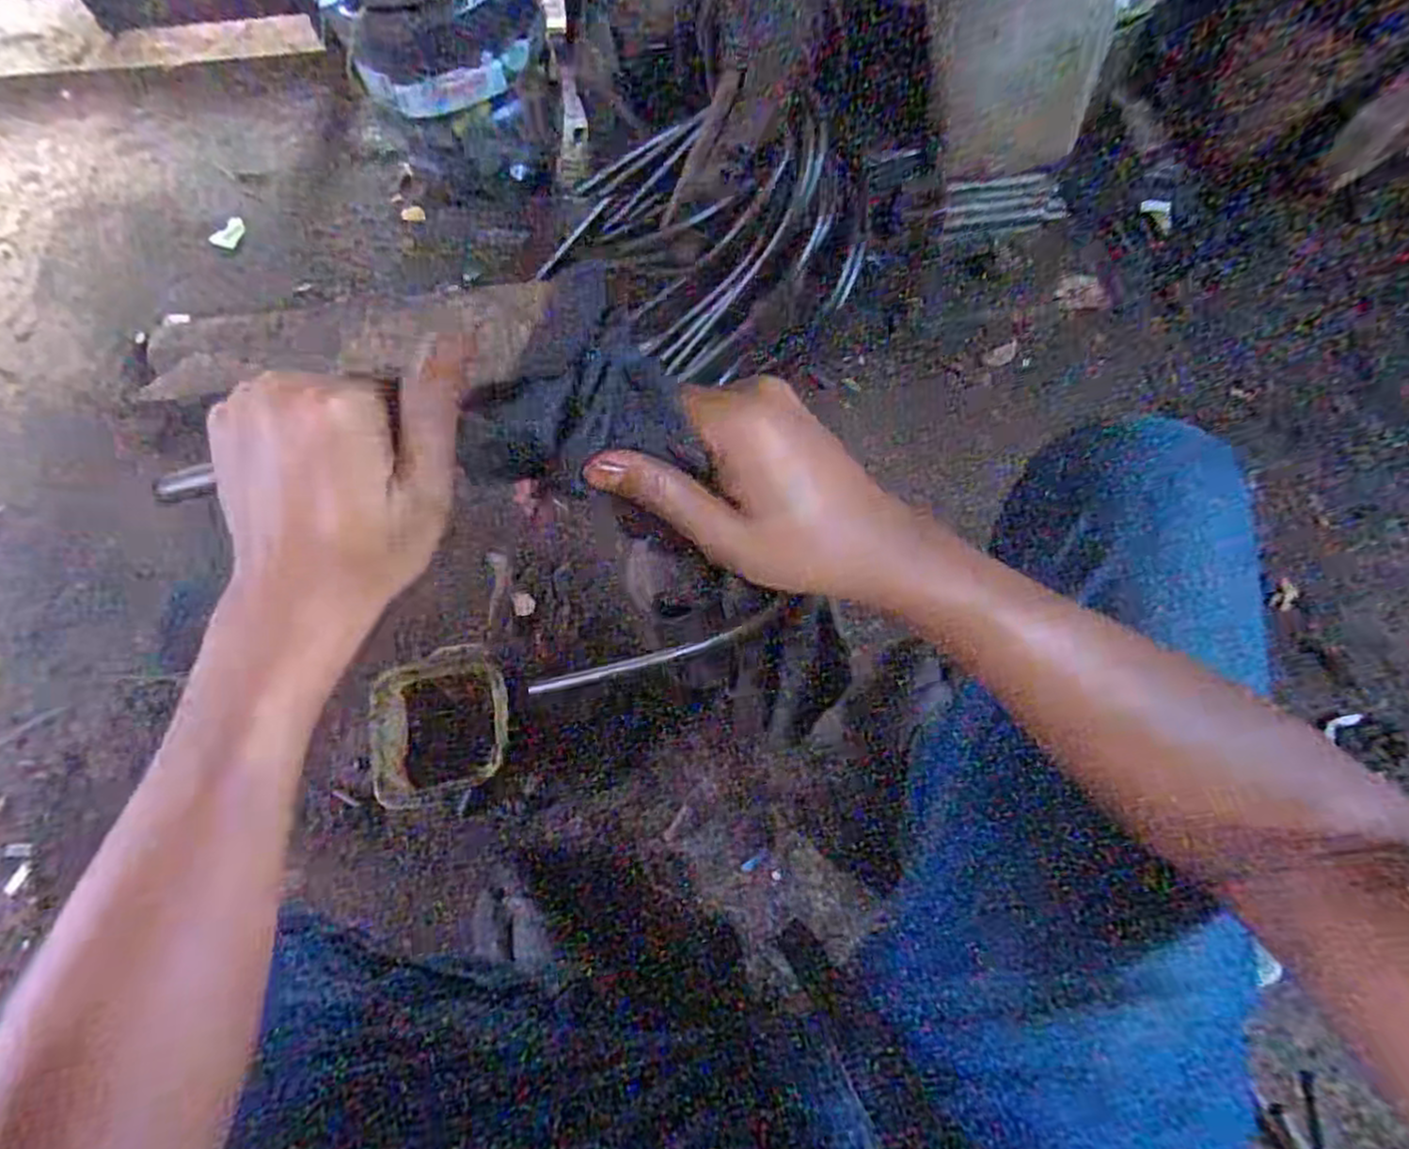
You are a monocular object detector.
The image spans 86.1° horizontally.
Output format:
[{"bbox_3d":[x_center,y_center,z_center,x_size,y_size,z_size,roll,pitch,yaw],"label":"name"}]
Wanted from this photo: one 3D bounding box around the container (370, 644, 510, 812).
[{"bbox_3d":[-0.275,0.159,0.788,0.141,0.063,0.147,-11,70,1],"label":"container"}]

